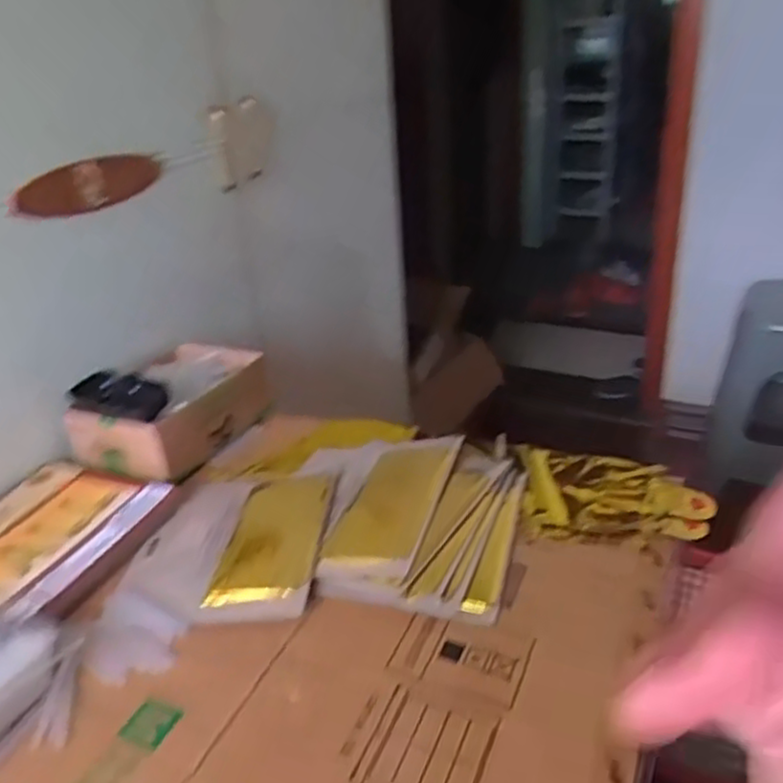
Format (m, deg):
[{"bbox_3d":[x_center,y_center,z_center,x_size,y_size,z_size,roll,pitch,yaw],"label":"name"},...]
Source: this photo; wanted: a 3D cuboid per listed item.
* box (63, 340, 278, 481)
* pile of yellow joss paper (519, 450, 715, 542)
[{"bbox_3d":[-0.228,0.013,0.795,0.120,0.077,0.188,14,31,27],"label":"box"},{"bbox_3d":[0.208,0.094,0.686,0.168,0.014,0.129,3,28,9],"label":"pile of yellow joss paper"}]

